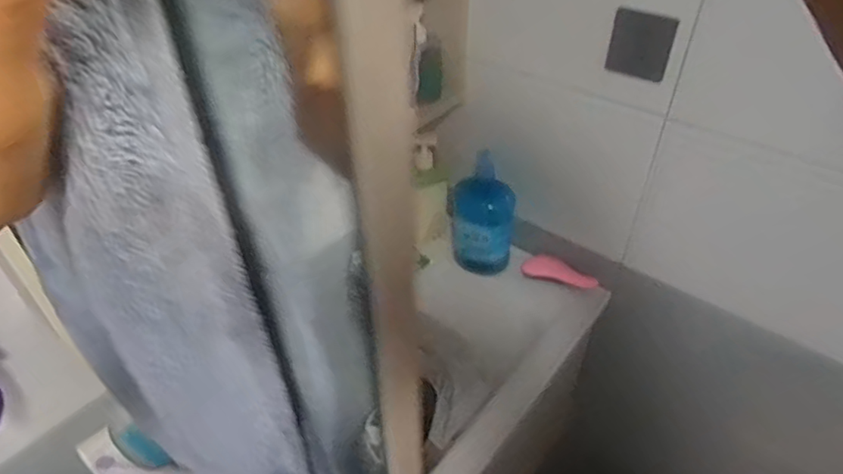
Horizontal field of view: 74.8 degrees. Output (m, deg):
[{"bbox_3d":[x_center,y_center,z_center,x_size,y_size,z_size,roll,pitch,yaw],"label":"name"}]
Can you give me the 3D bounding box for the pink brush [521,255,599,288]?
[{"bbox_3d":[0.266,0.062,1.053,0.139,0.027,0.045,12,42,15],"label":"pink brush"}]

